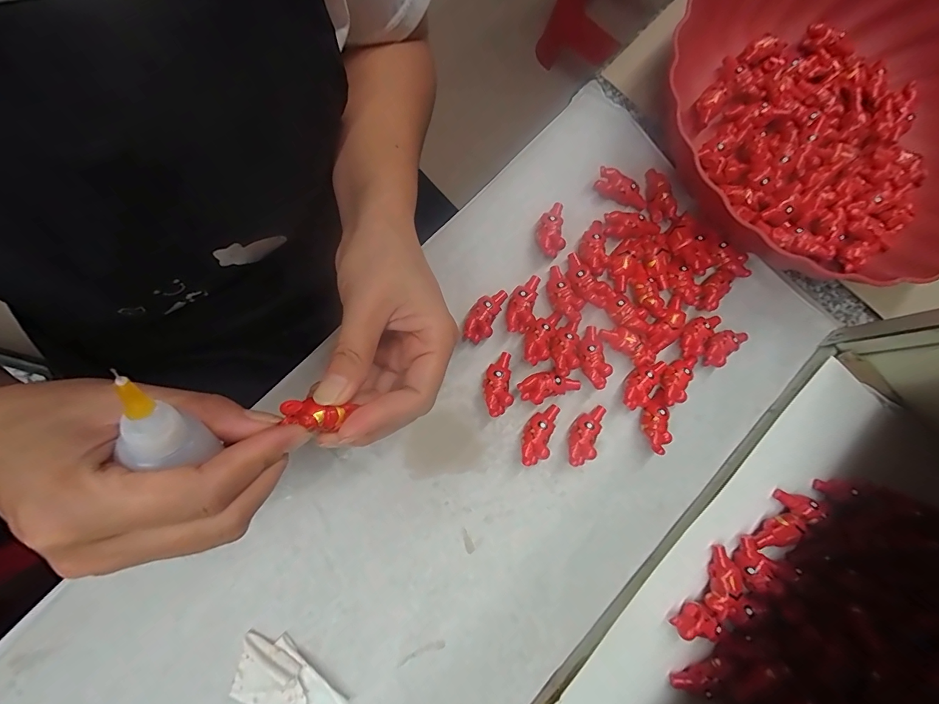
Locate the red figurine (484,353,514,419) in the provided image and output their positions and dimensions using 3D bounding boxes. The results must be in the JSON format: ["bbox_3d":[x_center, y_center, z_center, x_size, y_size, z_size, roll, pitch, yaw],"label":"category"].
[{"bbox_3d":[0.018,0.021,0.260,0.018,0.013,0.039,-4,80,-2],"label":"red figurine"}]

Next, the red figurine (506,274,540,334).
[{"bbox_3d":[0.034,-0.031,0.269,0.019,0.010,0.040,7,79,1],"label":"red figurine"}]

